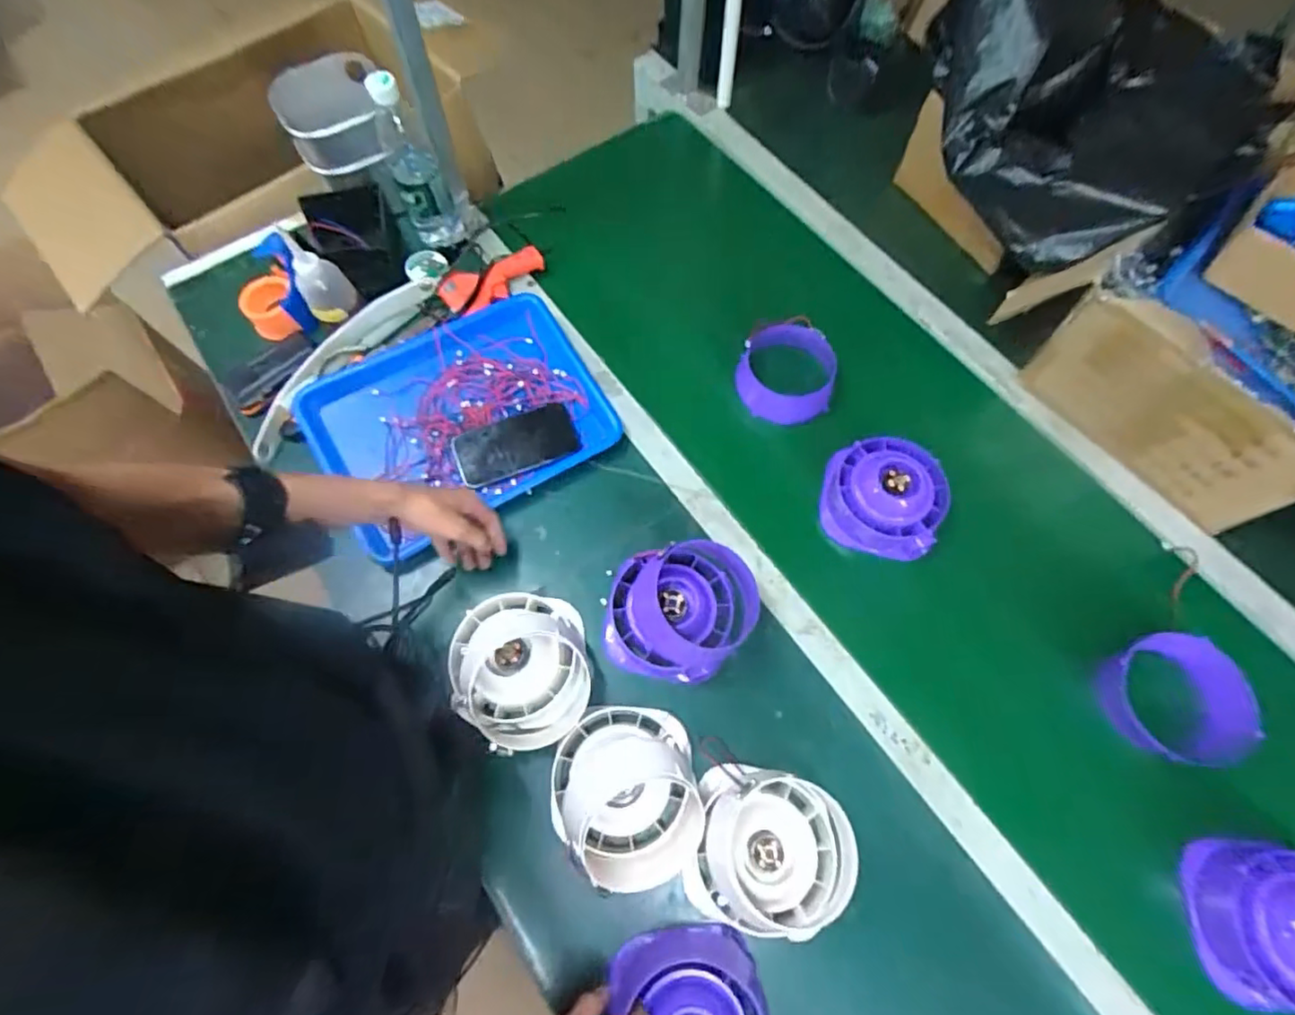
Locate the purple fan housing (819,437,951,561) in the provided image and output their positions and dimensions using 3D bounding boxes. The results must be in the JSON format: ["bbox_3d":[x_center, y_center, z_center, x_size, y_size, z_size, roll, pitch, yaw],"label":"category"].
[{"bbox_3d":[0.283,-0.016,0.730,0.135,0.080,0.134,0,67,1],"label":"purple fan housing"}]

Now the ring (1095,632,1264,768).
[{"bbox_3d":[0.527,0.197,0.614,0.145,0.048,0.128,-9,67,-3],"label":"ring"}]

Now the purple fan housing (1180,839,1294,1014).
[{"bbox_3d":[0.581,0.384,0.555,0.111,0.072,0.130,-1,67,0],"label":"purple fan housing"}]

